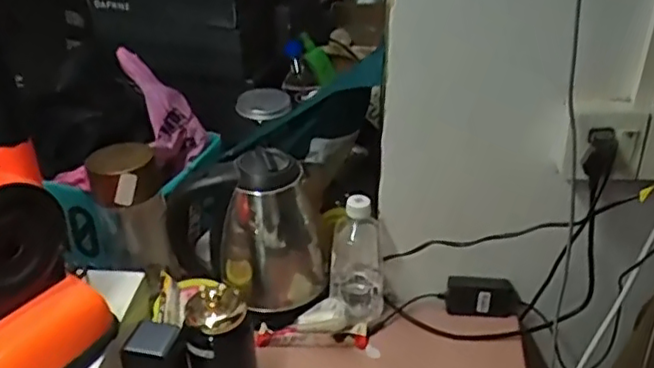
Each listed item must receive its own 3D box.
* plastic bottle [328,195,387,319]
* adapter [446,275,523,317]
[{"bbox_3d":[0.042,0.090,0.859,0.072,0.184,0.056,3,31,3],"label":"plastic bottle"},{"bbox_3d":[0.216,0.156,0.896,0.100,0.050,0.030,7,32,10],"label":"adapter"}]

